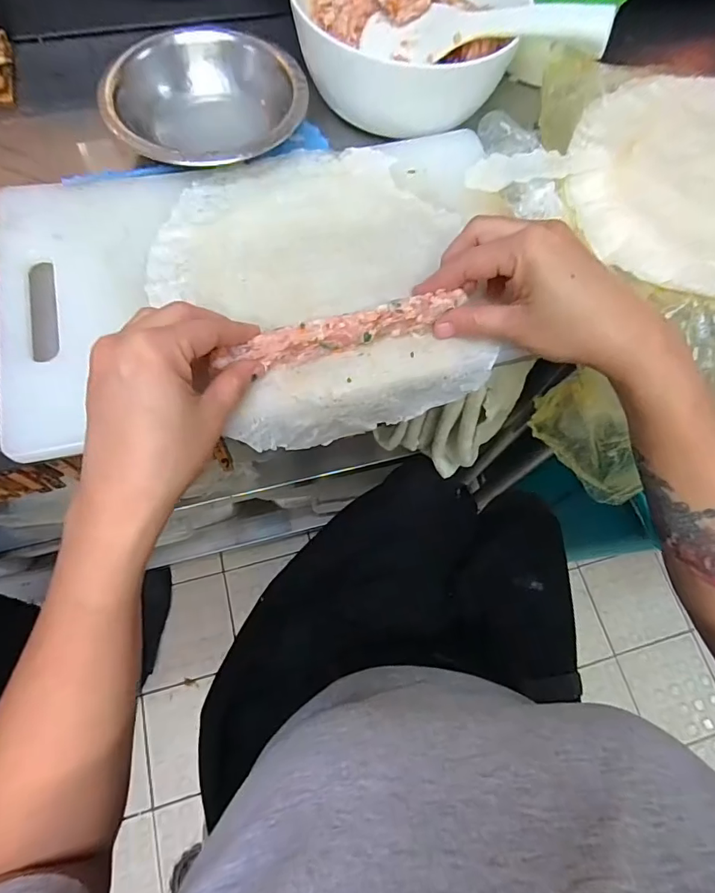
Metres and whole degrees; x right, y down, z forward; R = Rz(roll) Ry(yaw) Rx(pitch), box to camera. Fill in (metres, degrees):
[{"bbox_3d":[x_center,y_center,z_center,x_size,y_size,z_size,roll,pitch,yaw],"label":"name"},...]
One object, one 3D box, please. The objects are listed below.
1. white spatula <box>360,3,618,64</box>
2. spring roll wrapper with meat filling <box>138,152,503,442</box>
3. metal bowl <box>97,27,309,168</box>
[{"bbox_3d":[0.094,-0.321,0.365,0.194,0.022,0.046,20,68,24],"label":"white spatula"},{"bbox_3d":[-0.028,-0.118,0.338,0.205,0.052,0.212,-18,70,-9],"label":"spring roll wrapper with meat filling"},{"bbox_3d":[-0.116,-0.267,0.366,0.139,0.037,0.139,1,69,-2],"label":"metal bowl"}]

